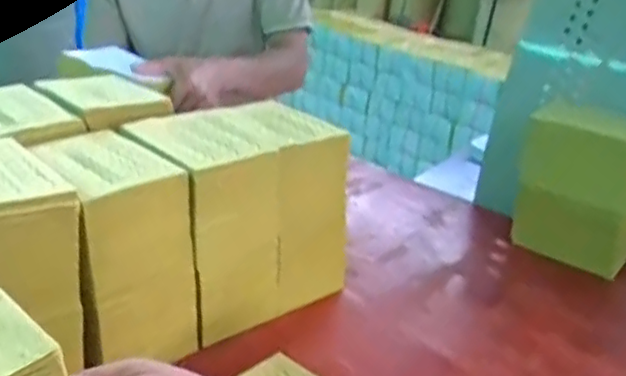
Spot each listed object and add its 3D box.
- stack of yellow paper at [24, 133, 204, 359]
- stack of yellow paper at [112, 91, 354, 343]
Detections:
[{"bbox_3d":[-0.219,0.061,0.723,0.128,0.198,0.175,-14,32,-40],"label":"stack of yellow paper"},{"bbox_3d":[-0.091,0.029,0.833,0.236,0.216,0.179,-14,32,-41],"label":"stack of yellow paper"}]

